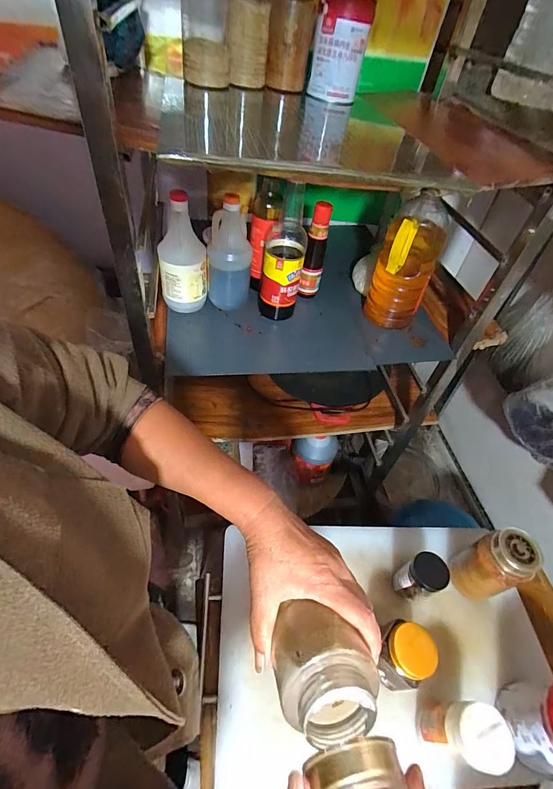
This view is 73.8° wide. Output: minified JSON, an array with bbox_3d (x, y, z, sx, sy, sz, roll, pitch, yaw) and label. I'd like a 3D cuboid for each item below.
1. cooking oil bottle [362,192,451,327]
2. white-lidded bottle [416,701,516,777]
[{"bbox_3d":[0.262,-0.268,0.743,0.109,0.246,0.120,22,51,12],"label":"cooking oil bottle"},{"bbox_3d":[0.238,0.442,0.479,0.074,0.121,0.062,7,49,0],"label":"white-lidded bottle"}]

